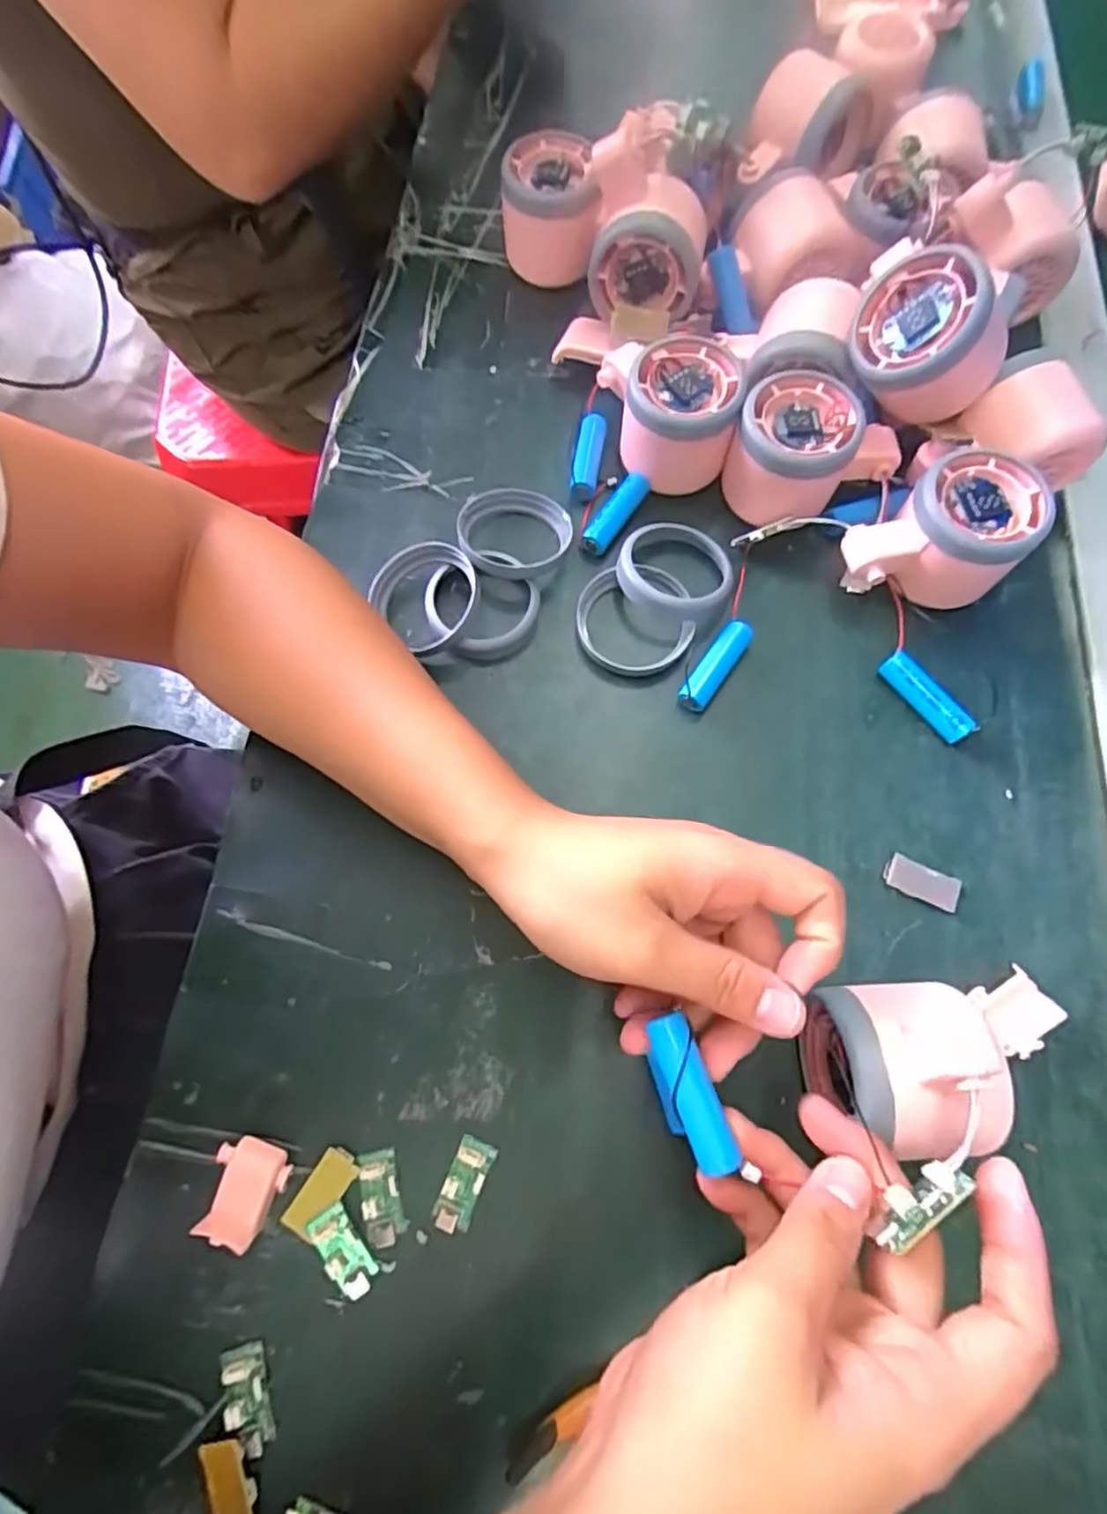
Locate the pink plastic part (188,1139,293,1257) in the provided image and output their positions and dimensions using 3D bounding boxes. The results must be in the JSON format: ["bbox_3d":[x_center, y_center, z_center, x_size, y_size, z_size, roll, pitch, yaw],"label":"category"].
[{"bbox_3d":[-0.120,0.166,0.257,0.029,0.016,0.032,17,72,7],"label":"pink plastic part"}]

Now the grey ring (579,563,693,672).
[{"bbox_3d":[0.041,-0.069,0.337,0.056,0.014,0.056,0,71,1],"label":"grey ring"}]

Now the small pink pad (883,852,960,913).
[{"bbox_3d":[0.164,0.056,0.297,0.031,0.004,0.015,25,73,9],"label":"small pink pad"}]

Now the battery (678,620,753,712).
[{"bbox_3d":[0.079,-0.044,0.328,0.014,0.017,0.048,35,75,12],"label":"battery"}]

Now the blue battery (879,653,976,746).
[{"bbox_3d":[0.177,-0.027,0.320,0.012,0.015,0.049,-33,73,-10],"label":"blue battery"}]

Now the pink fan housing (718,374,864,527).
[{"bbox_3d":[0.117,-0.148,0.337,0.054,0.053,0.059,28,73,10],"label":"pink fan housing"}]

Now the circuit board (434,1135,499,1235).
[{"bbox_3d":[-0.035,0.168,0.262,0.015,0.004,0.032,21,72,8],"label":"circuit board"}]

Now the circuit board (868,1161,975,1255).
[{"bbox_3d":[0.105,0.128,0.192,0.029,0.012,0.008,-38,74,1],"label":"circuit board"}]

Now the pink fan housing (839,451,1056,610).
[{"bbox_3d":[0.187,-0.102,0.323,0.078,0.050,0.059,-36,74,-11],"label":"pink fan housing"}]

